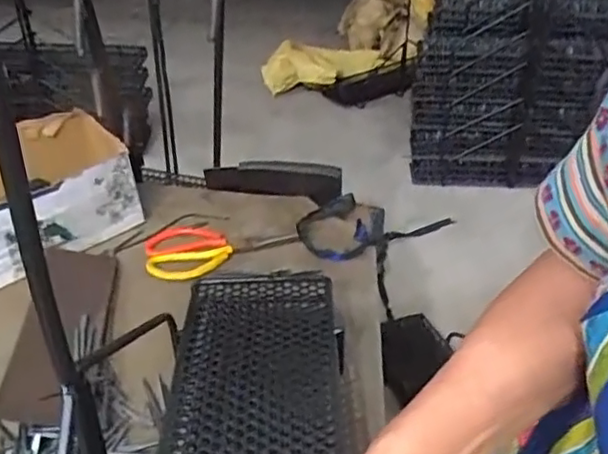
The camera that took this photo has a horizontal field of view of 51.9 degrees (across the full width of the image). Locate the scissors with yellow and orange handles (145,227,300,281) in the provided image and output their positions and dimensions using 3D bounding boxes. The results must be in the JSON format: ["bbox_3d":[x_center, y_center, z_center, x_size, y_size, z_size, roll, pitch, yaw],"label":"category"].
[{"bbox_3d":[-0.113,0.018,0.817,0.187,0.008,0.099,-15,36,-21],"label":"scissors with yellow and orange handles"}]

